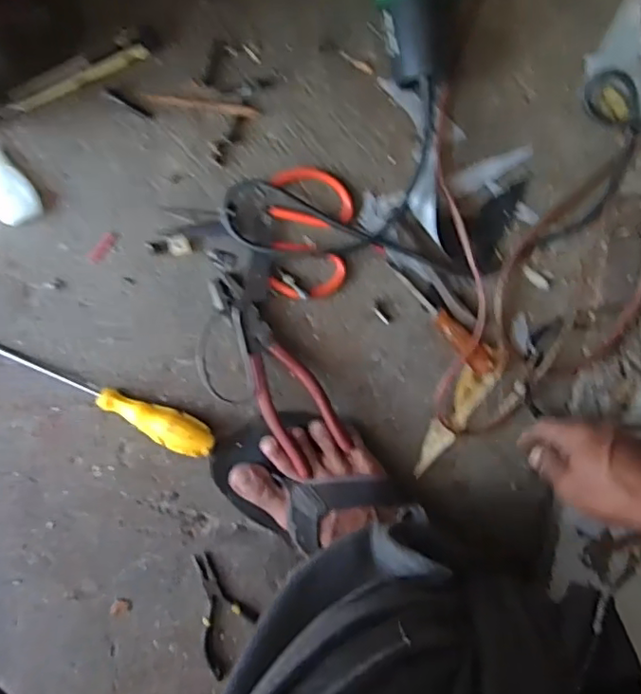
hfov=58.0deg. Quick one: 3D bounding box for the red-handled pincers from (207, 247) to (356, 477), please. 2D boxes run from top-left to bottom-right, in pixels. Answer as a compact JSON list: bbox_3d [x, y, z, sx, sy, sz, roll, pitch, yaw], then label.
[{"bbox_3d":[-0.050,0.014,0.530,0.057,0.030,0.213,-32,97,-2],"label":"red-handled pincers"}]

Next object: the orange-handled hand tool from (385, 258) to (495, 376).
[{"bbox_3d":[0.113,-0.029,0.549,0.021,0.017,0.143,-44,98,0],"label":"orange-handled hand tool"}]

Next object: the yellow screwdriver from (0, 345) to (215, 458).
[{"bbox_3d":[-0.197,0.044,0.520,0.218,0.026,0.030,25,93,-7],"label":"yellow screwdriver"}]

